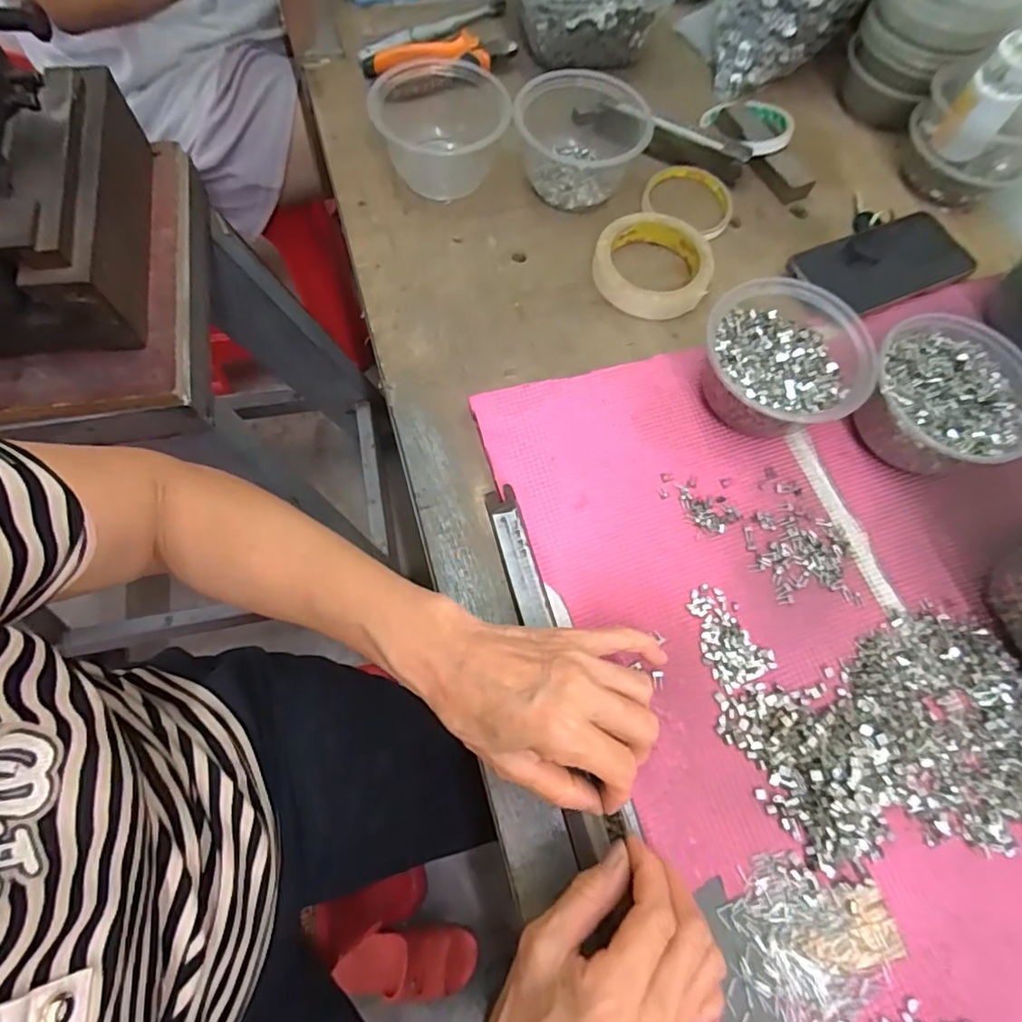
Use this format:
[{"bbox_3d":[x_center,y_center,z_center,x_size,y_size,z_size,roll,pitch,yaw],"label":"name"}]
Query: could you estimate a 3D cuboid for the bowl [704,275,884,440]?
[{"bbox_3d":[0.194,-0.105,0.409,0.110,0.062,0.104,1,68,-4],"label":"bowl"}]

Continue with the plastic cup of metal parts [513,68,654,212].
[{"bbox_3d":[0.063,-0.336,0.500,0.111,0.058,0.109,1,68,-4],"label":"plastic cup of metal parts"}]

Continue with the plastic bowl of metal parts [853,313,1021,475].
[{"bbox_3d":[0.313,-0.081,0.408,0.110,0.056,0.115,1,68,-4],"label":"plastic bowl of metal parts"}]

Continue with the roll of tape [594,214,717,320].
[{"bbox_3d":[0.121,-0.212,0.477,0.096,0.018,0.099,0,69,-1],"label":"roll of tape"}]

